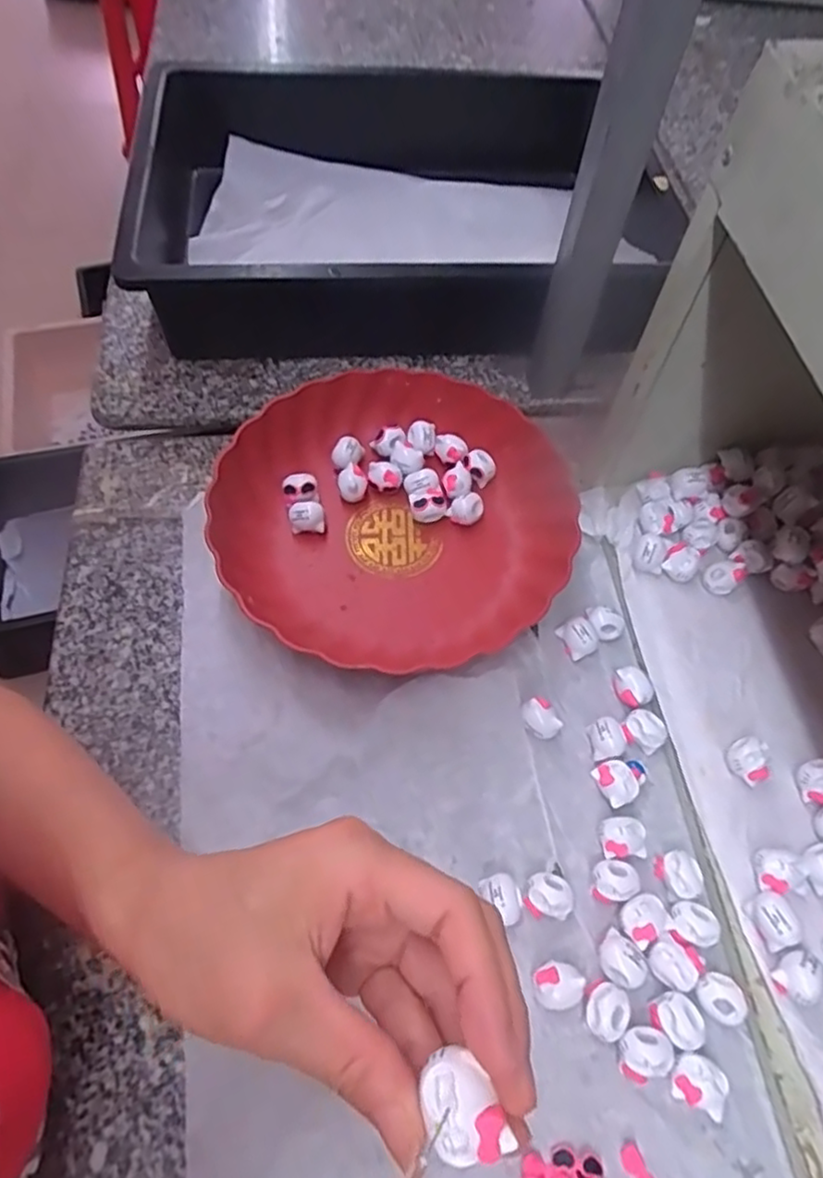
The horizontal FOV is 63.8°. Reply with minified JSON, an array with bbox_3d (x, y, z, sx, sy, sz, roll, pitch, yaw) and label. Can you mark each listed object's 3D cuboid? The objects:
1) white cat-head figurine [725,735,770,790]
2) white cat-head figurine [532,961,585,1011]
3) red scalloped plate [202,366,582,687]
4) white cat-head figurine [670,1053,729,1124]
[{"bbox_3d":[0.199,0.101,0.391,0.023,0.016,0.023,38,65,17],"label":"white cat-head figurine"},{"bbox_3d":[0.075,0.206,0.344,0.024,0.019,0.021,-15,63,-11],"label":"white cat-head figurine"},{"bbox_3d":[-0.009,-0.057,0.471,0.234,0.051,0.228,1,61,-2],"label":"red scalloped plate"},{"bbox_3d":[0.141,0.243,0.326,0.025,0.016,0.022,27,63,12],"label":"white cat-head figurine"}]

